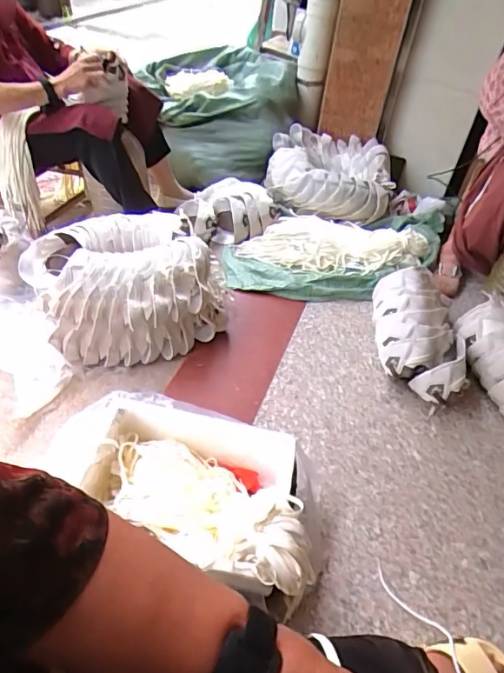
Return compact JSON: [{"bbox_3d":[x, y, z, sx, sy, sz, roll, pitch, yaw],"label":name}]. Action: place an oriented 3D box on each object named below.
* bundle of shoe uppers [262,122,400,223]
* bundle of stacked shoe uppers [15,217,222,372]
[{"bbox_3d":[0.280,-0.590,1.767,0.449,0.152,0.366,10,44,3],"label":"bundle of shoe uppers"},{"bbox_3d":[-0.325,-0.149,1.259,0.463,0.222,0.384,-14,48,-20],"label":"bundle of stacked shoe uppers"}]

